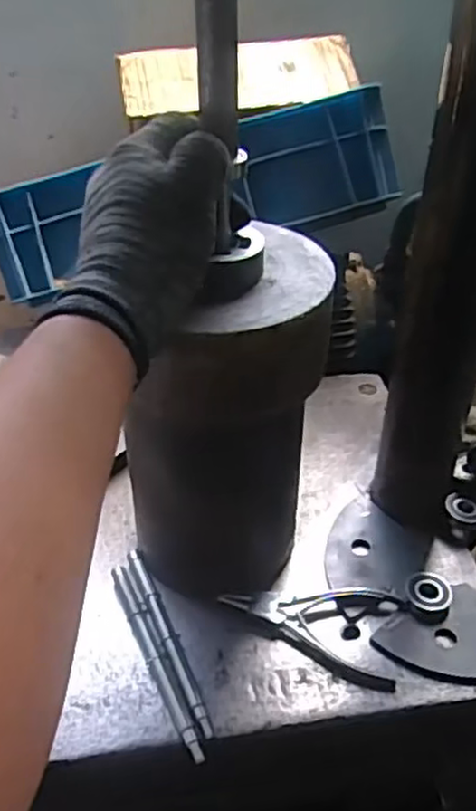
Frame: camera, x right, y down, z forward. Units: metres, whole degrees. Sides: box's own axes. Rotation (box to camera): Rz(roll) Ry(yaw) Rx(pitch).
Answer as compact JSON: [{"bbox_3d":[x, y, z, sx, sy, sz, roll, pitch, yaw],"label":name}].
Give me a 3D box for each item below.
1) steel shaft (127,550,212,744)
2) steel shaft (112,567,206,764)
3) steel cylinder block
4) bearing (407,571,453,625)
[{"bbox_3d":[-0.052,0.167,0.520,0.011,0.007,0.161,-15,41,-18],"label":"steel shaft"},{"bbox_3d":[-0.059,0.178,0.505,0.013,0.006,0.162,-16,41,-19],"label":"steel shaft"},{"bbox_3d":[-0.012,0.019,0.507,0.141,0.243,0.119,-5,39,-6],"label":"steel cylinder block"},{"bbox_3d":[0.145,0.145,0.541,0.033,0.015,0.038,14,41,17],"label":"bearing"}]

